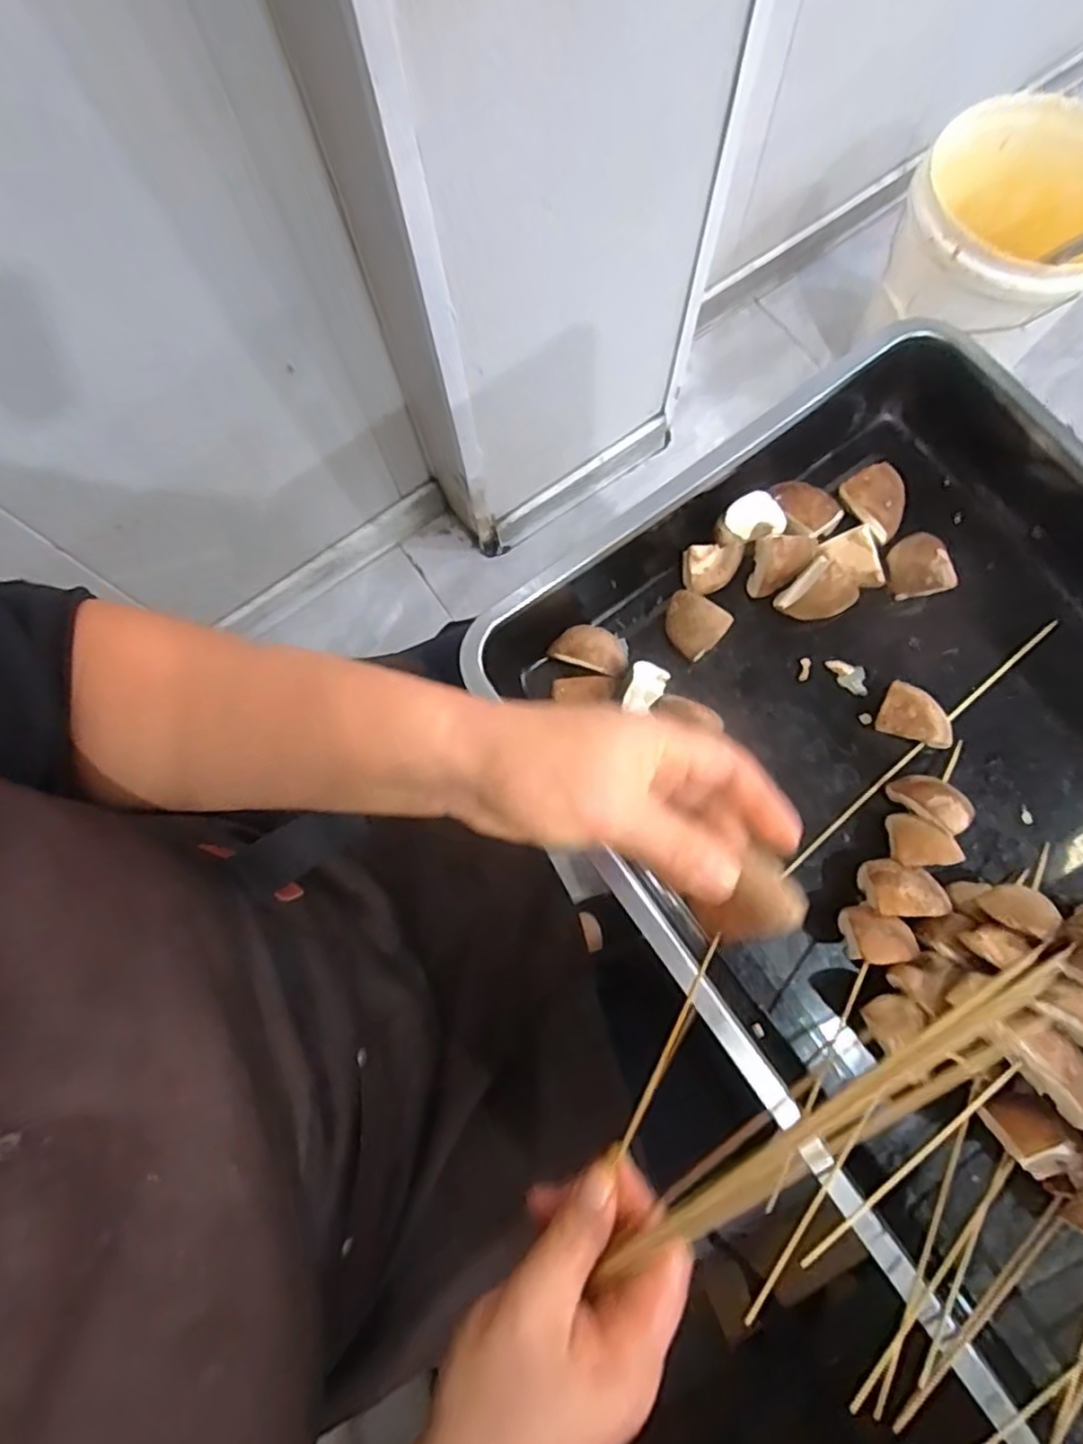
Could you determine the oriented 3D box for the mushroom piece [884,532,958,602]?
[{"bbox_3d":[0.250,-0.104,0.469,0.035,0.023,0.042,-3,76,1],"label":"mushroom piece"}]

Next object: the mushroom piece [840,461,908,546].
[{"bbox_3d":[0.230,-0.150,0.475,0.045,0.018,0.047,0,76,1],"label":"mushroom piece"}]

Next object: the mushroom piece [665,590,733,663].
[{"bbox_3d":[0.101,-0.065,0.466,0.041,0.020,0.034,38,80,9],"label":"mushroom piece"}]

